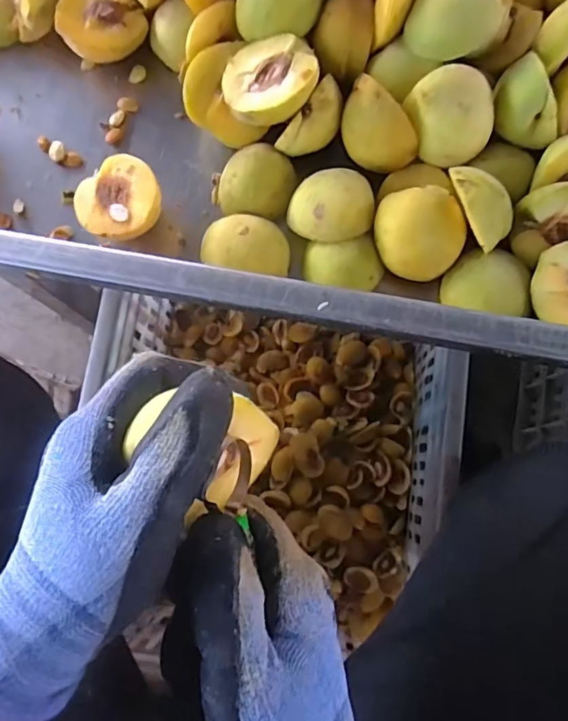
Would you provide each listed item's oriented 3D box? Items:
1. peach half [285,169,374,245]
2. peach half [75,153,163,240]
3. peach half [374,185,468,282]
[{"bbox_3d":[0.032,-0.104,0.358,0.055,0.024,0.048,7,77,5],"label":"peach half"},{"bbox_3d":[-0.115,-0.109,0.379,0.057,0.036,0.055,-1,77,3],"label":"peach half"},{"bbox_3d":[0.087,-0.083,0.347,0.055,0.021,0.057,12,109,22],"label":"peach half"}]

